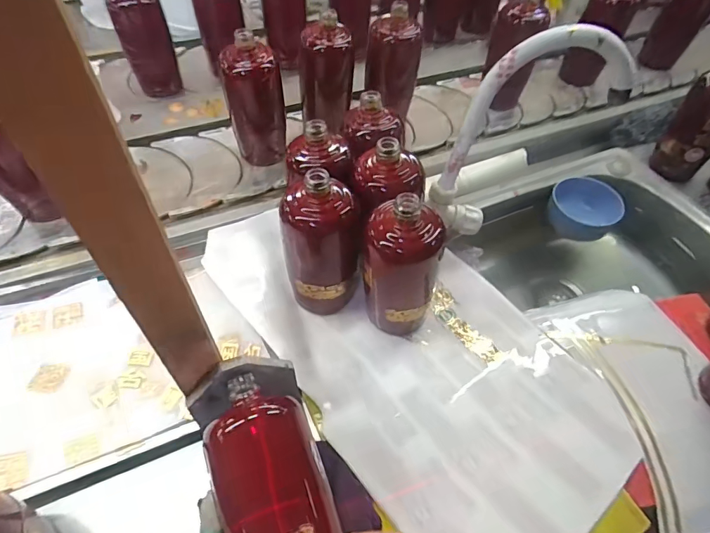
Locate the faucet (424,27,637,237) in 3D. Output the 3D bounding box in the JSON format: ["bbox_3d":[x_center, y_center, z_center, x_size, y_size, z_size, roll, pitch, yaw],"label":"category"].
[{"bbox_3d":[0.202,-0.149,0.522,0.208,0.254,0.051,-11,55,-11],"label":"faucet"}]

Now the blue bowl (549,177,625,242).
[{"bbox_3d":[0.370,-0.092,0.714,0.105,0.064,0.108,1,53,-2],"label":"blue bowl"}]

